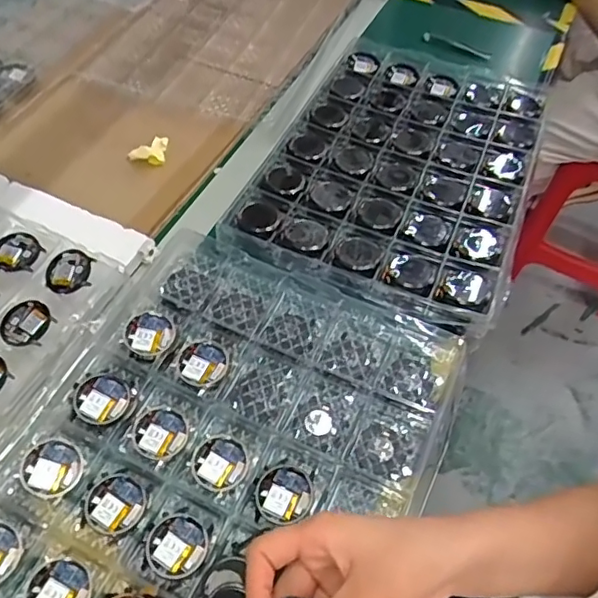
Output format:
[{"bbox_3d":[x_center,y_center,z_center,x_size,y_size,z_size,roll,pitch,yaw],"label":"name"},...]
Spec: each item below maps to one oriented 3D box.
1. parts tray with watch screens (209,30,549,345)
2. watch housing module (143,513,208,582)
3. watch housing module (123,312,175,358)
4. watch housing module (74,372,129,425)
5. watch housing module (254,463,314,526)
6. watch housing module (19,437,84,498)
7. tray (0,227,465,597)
[{"bbox_3d":[0.129,-0.174,0.696,0.294,0.018,0.428,20,55,11],"label":"parts tray with watch screens"},{"bbox_3d":[-0.090,0.184,0.422,0.044,0.006,0.044,34,59,20],"label":"watch housing module"},{"bbox_3d":[-0.135,0.032,0.514,0.042,0.013,0.040,-29,60,-22],"label":"watch housing module"},{"bbox_3d":[-0.166,0.084,0.478,0.042,0.011,0.043,26,57,15],"label":"watch housing module"},{"bbox_3d":[-0.012,0.152,0.444,0.044,0.010,0.043,-31,61,-23],"label":"watch housing module"},{"bbox_3d":[-0.192,0.132,0.442,0.043,0.013,0.043,22,56,13],"label":"watch housing module"},{"bbox_3d":[-0.078,0.150,0.433,0.308,0.030,0.442,19,55,11],"label":"tray"}]

